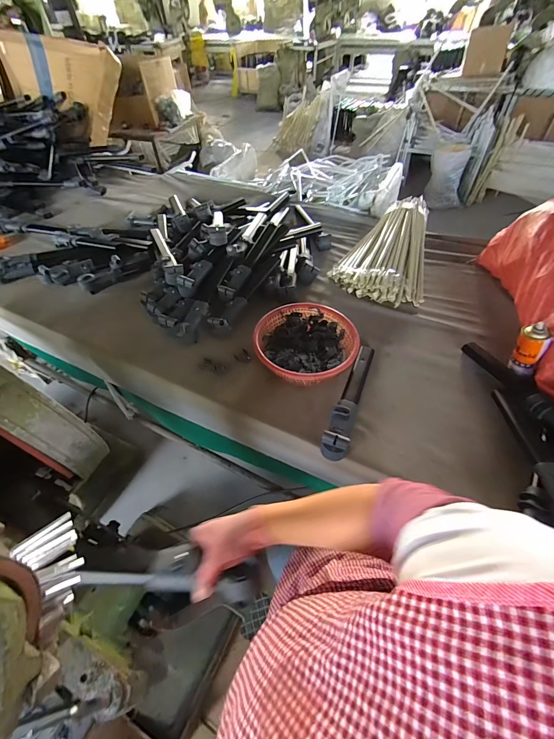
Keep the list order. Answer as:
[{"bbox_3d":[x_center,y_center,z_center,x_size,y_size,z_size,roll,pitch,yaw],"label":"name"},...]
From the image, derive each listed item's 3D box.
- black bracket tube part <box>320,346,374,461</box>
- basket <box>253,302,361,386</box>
[{"bbox_3d":[0.200,0.071,0.851,0.067,0.064,0.388,16,53,14],"label":"black bracket tube part"},{"bbox_3d":[0.087,-0.069,0.946,0.299,0.094,0.289,2,51,4],"label":"basket"}]

